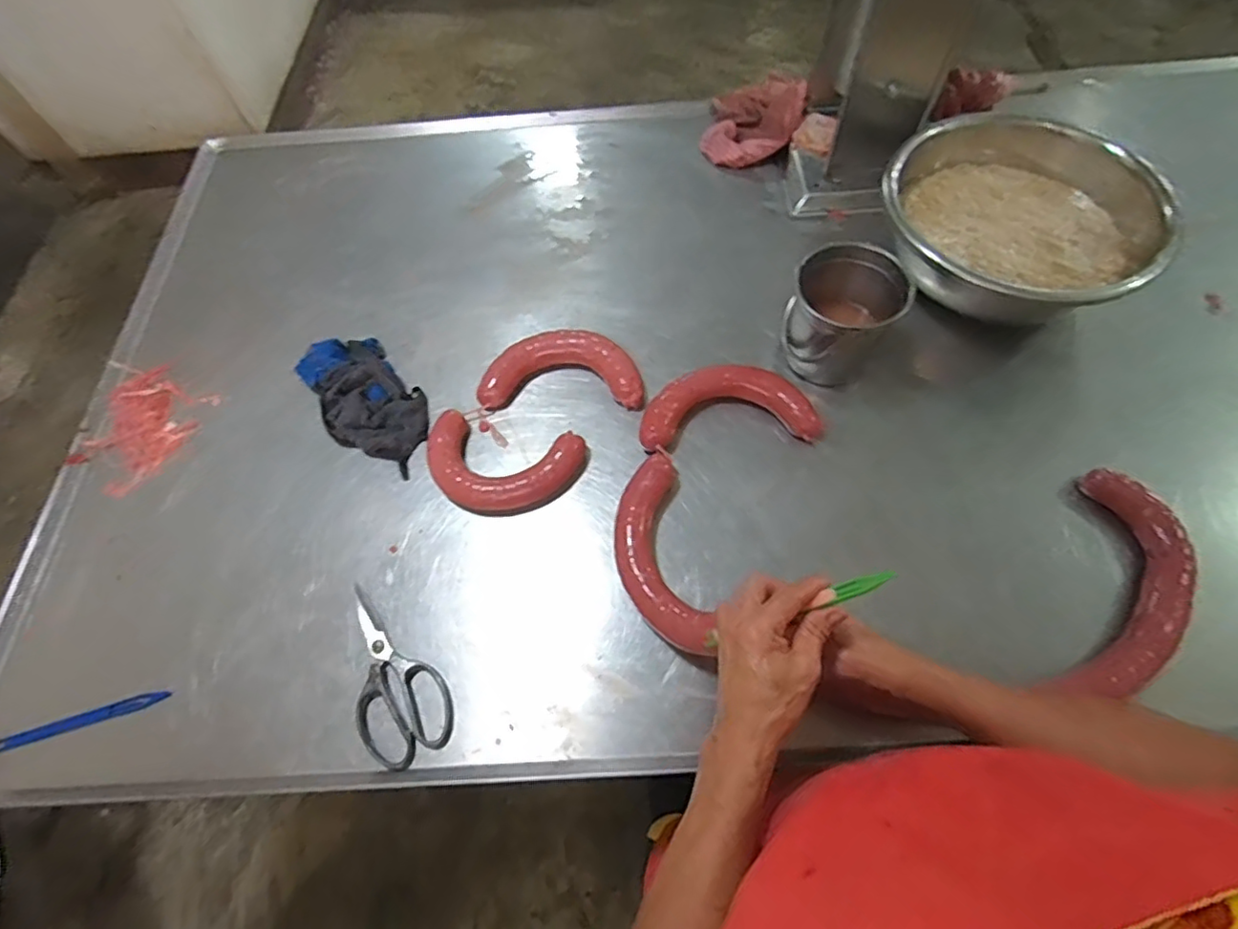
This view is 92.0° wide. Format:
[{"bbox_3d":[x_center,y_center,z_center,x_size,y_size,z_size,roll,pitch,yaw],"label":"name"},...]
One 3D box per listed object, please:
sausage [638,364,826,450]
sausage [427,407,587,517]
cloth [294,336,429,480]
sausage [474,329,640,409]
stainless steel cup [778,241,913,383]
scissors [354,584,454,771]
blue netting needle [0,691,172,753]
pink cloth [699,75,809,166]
[{"bbox_3d":[0.138,-0.070,0.760,0.226,0.046,0.110,-5,62,1],"label":"sausage"},{"bbox_3d":[-0.150,0.003,0.747,0.198,0.036,0.118,12,64,8],"label":"sausage"},{"bbox_3d":[-0.336,-0.086,0.799,0.125,0.042,0.235,-39,68,-16],"label":"cloth"},{"bbox_3d":[-0.076,-0.127,0.809,0.219,0.038,0.109,1,63,3],"label":"sausage"},{"bbox_3d":[0.278,-0.183,0.756,0.125,0.128,0.125,-1,63,2],"label":"stainless steel cup"},{"bbox_3d":[-0.257,0.227,0.648,0.092,0.017,0.201,-37,67,-15],"label":"scissors"},{"bbox_3d":[-0.580,0.277,0.648,0.168,0.005,0.019,-15,51,-10],"label":"blue netting needle"},{"bbox_3d":[0.225,-0.583,1.011,0.158,0.039,0.176,12,74,21],"label":"pink cloth"}]

